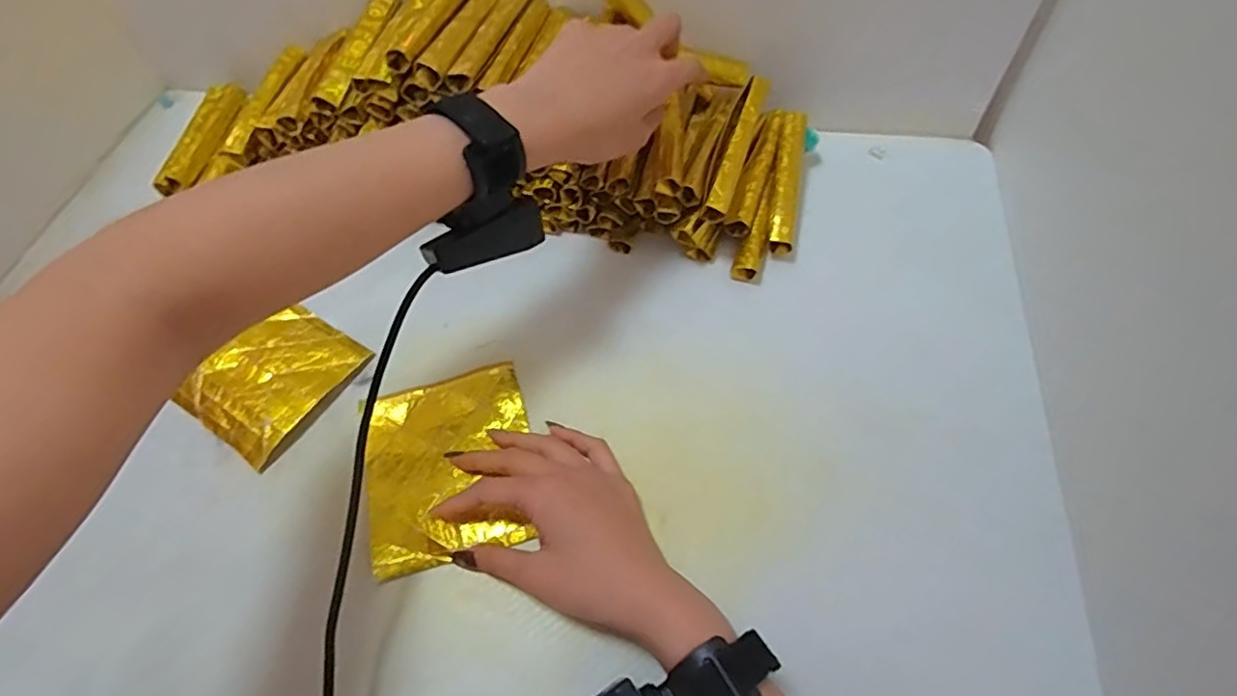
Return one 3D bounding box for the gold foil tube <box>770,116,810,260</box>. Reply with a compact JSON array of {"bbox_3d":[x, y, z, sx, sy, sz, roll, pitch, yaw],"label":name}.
[{"bbox_3d":[0.137,-0.135,0.507,0.021,0.022,0.123,9,73,8],"label":"gold foil tube"}]

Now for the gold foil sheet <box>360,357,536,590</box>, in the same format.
[{"bbox_3d":[-0.114,0.079,0.422,0.110,0.011,0.127,-15,60,-6],"label":"gold foil sheet"}]

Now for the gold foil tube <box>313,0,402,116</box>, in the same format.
[{"bbox_3d":[-0.201,-0.237,0.494,0.025,0.019,0.131,12,61,9],"label":"gold foil tube"}]

